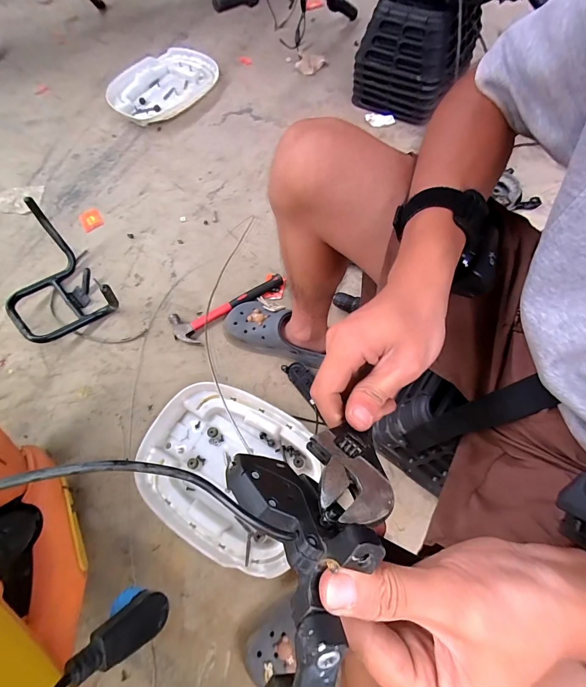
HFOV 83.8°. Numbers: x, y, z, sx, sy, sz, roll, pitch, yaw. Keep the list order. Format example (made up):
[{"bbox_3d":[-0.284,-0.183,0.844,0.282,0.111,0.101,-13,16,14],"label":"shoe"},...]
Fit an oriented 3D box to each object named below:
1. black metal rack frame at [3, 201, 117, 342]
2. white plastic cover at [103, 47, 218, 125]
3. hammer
[{"bbox_3d":[-0.555,-0.120,0.747,0.213,0.133,0.335,-42,71,-14],"label":"black metal rack frame"},{"bbox_3d":[-0.429,-0.886,1.095,0.262,0.069,0.402,30,72,14],"label":"white plastic cover"},{"bbox_3d":[-0.151,-0.088,0.765,0.277,0.028,0.088,-29,69,-9],"label":"hammer"}]

